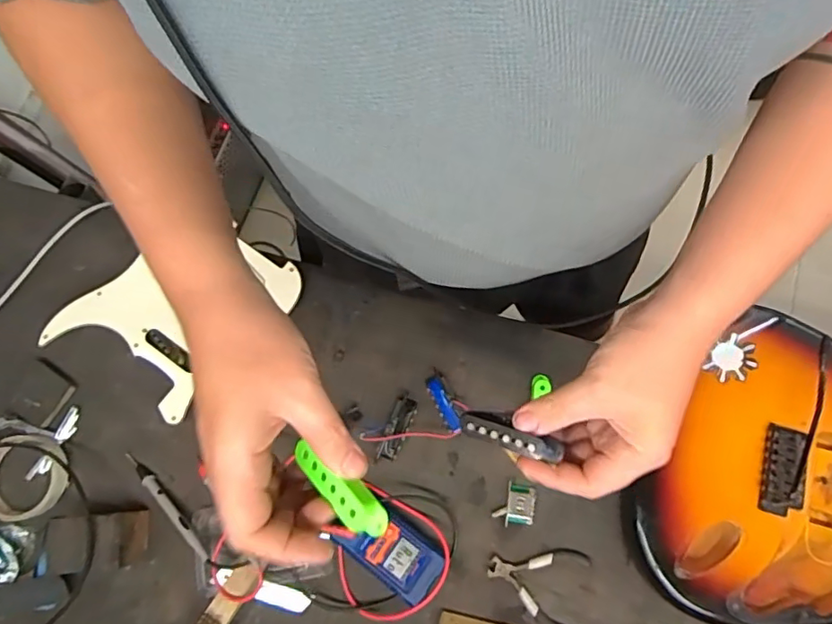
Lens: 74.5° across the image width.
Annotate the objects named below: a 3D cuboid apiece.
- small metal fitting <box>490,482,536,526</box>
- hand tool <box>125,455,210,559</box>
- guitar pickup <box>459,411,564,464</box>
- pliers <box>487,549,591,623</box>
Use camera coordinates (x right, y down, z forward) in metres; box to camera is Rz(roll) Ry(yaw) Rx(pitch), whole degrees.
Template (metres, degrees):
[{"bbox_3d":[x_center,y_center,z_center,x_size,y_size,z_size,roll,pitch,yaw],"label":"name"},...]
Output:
[{"bbox_3d":[0.103,0.199,0.565,0.039,0.010,0.041,16,76,6],"label":"small metal fitting"},{"bbox_3d":[-0.259,0.199,0.566,0.014,0.012,0.140,-43,78,-9],"label":"hand tool"},{"bbox_3d":[0.066,0.087,0.391,0.070,0.019,0.023,15,75,27],"label":"guitar pickup"},{"bbox_3d":[0.120,0.268,0.544,0.095,0.008,0.076,17,76,6],"label":"pliers"}]

